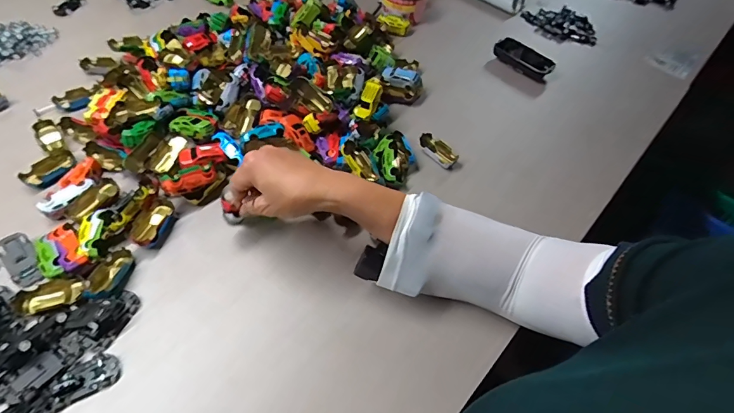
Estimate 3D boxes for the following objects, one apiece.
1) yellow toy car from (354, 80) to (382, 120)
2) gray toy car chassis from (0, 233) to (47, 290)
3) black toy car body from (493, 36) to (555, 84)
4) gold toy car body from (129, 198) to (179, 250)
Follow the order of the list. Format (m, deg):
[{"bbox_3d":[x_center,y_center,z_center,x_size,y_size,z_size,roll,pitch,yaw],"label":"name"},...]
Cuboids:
[{"bbox_3d":[0.002,-0.154,0.595,0.029,0.026,0.059,18,69,9],"label":"yellow toy car"},{"bbox_3d":[-0.376,0.061,0.446,0.032,0.012,0.076,-37,64,-27],"label":"gray toy car chassis"},{"bbox_3d":[0.277,-0.264,0.728,0.114,0.042,0.028,37,59,21],"label":"black toy car body"},{"bbox_3d":[-0.253,0.021,0.486,0.036,0.021,0.063,12,53,5],"label":"gold toy car body"}]

